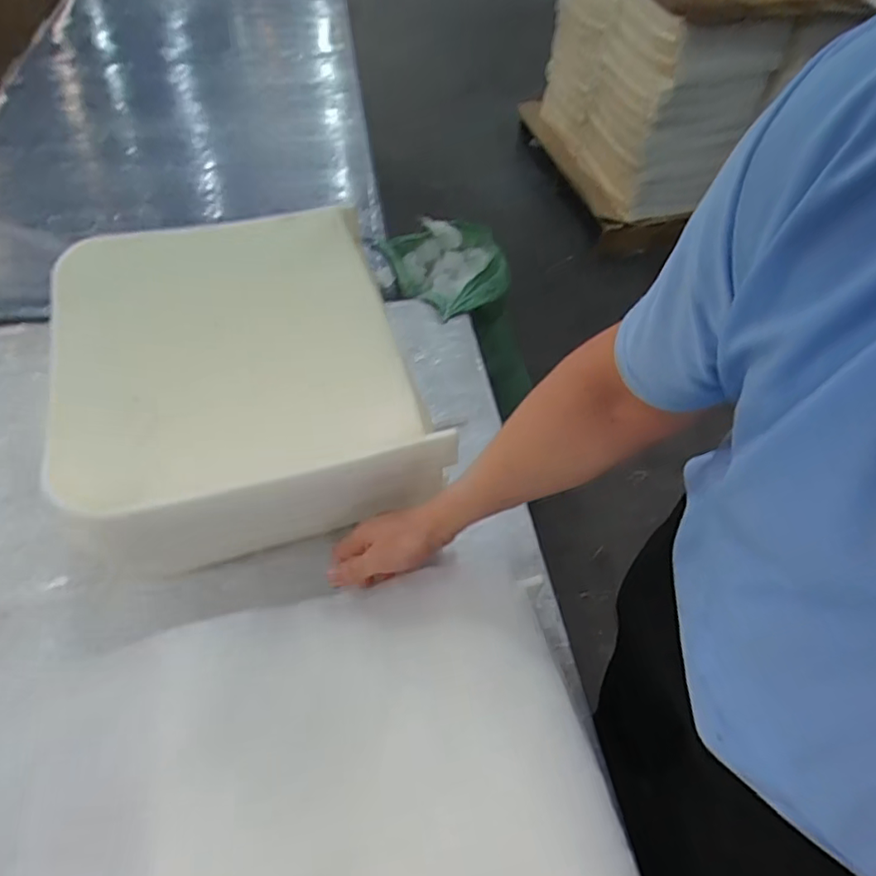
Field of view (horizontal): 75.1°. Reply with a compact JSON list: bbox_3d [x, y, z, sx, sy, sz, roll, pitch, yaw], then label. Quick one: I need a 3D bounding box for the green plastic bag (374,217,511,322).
[{"bbox_3d":[0.023,-0.333,1.099,0.221,0.093,0.224,-27,59,-23],"label":"green plastic bag"}]

